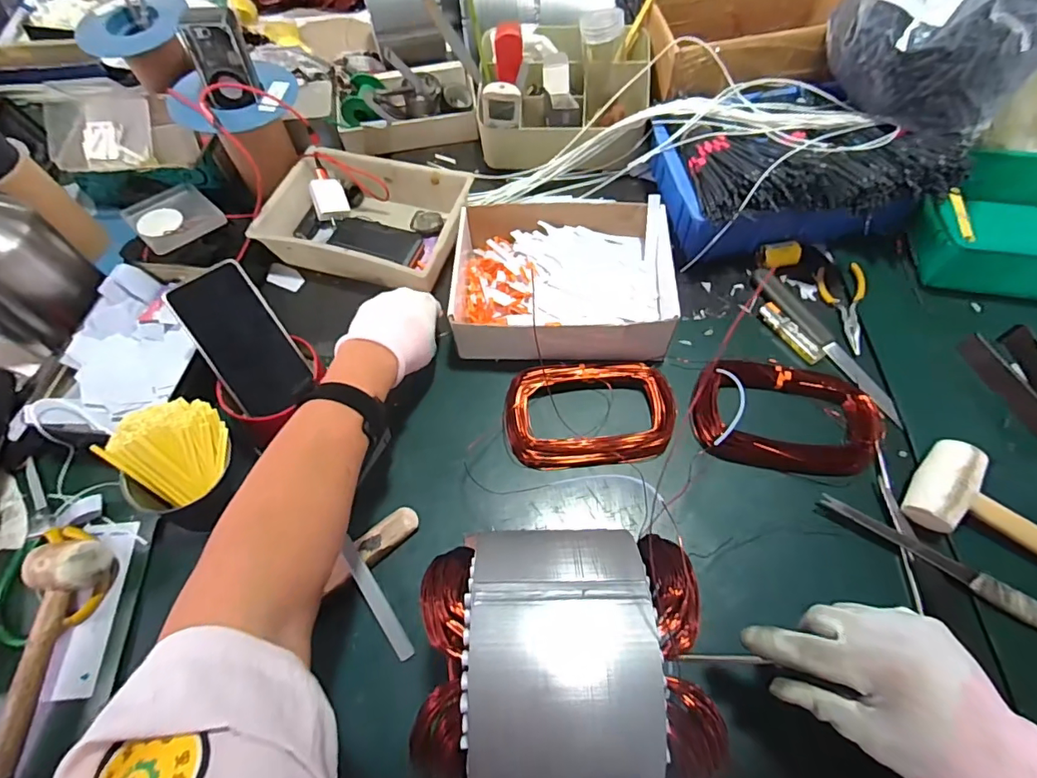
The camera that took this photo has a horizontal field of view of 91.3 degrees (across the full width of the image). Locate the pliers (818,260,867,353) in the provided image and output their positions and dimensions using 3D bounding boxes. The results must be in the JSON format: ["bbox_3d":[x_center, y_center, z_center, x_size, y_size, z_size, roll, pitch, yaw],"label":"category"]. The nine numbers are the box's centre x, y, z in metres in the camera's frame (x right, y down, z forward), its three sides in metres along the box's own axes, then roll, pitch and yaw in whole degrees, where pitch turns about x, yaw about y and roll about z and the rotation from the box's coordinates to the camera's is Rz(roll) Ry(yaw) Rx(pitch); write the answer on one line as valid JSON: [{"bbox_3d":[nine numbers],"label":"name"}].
[{"bbox_3d":[0.386,-0.097,0.592,0.047,0.006,0.123,4,63,5],"label":"pliers"}]

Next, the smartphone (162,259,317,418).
[{"bbox_3d":[-0.279,-0.048,0.516,0.078,0.010,0.153,-35,101,-11],"label":"smartphone"}]

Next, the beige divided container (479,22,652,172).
[{"bbox_3d":[0.063,-0.405,0.694,0.225,0.119,0.188,1,63,3],"label":"beige divided container"}]

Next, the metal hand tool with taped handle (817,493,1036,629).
[{"bbox_3d":[0.379,0.155,0.454,0.208,0.015,0.022,30,68,16],"label":"metal hand tool with taped handle"}]

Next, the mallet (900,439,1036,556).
[{"bbox_3d":[0.491,0.140,0.436,0.264,0.042,0.081,27,68,16],"label":"mallet"}]

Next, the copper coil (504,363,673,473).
[{"bbox_3d":[0.075,0.025,0.538,0.175,0.024,0.106,-5,63,0],"label":"copper coil"}]

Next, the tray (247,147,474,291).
[{"bbox_3d":[-0.189,-0.220,0.659,0.248,0.061,0.168,15,65,10],"label":"tray"}]

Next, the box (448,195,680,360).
[{"bbox_3d":[0.053,-0.125,0.590,0.246,0.069,0.205,2,63,4],"label":"box"}]

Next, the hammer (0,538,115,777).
[{"bbox_3d":[-0.415,0.260,0.415,0.049,0.054,0.260,3,63,5],"label":"hammer"}]

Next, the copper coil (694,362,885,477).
[{"bbox_3d":[0.278,0.026,0.529,0.185,0.025,0.119,5,63,5],"label":"copper coil"}]

